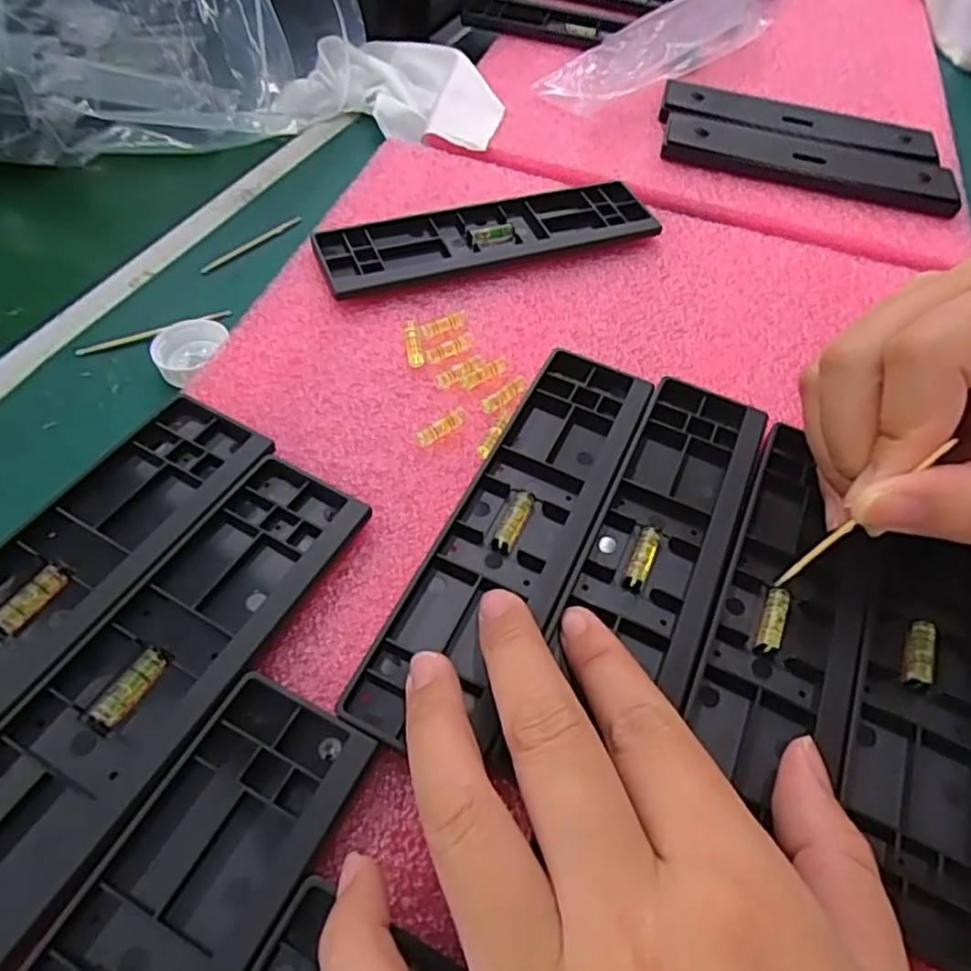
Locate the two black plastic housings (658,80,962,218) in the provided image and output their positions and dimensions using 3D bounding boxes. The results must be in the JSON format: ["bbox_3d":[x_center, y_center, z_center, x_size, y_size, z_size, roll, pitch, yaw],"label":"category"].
[{"bbox_3d":[0.181,-0.197,0.377,0.158,0.011,0.089,13,55,4],"label":"two black plastic housings"}]

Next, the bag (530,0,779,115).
[{"bbox_3d":[0.145,-0.312,0.442,0.051,0.028,0.288,38,60,20],"label":"bag"}]

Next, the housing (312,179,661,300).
[{"bbox_3d":[0.003,-0.115,0.304,0.157,0.009,0.045,-16,58,-15],"label":"housing"}]

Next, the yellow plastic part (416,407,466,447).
[{"bbox_3d":[-0.016,-0.021,0.239,0.021,0.006,0.005,-34,64,-25],"label":"yellow plastic part"}]

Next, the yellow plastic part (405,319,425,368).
[{"bbox_3d":[-0.029,-0.057,0.263,0.006,0.004,0.022,-8,68,-11],"label":"yellow plastic part"}]

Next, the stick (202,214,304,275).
[{"bbox_3d":[-0.115,-0.120,0.325,0.004,0.004,0.061,34,59,18],"label":"stick"}]

